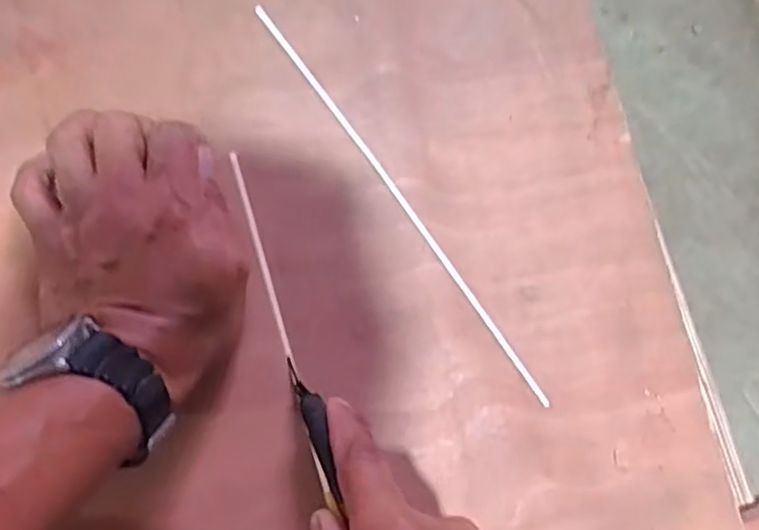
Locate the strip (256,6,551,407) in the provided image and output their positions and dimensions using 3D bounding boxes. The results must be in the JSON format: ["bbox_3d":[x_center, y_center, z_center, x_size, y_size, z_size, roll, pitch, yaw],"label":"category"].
[{"bbox_3d":[0.014,-0.036,0.383,0.006,0.004,0.281,-36,89,-9],"label":"strip"}]

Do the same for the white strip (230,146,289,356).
[{"bbox_3d":[-0.067,-0.007,0.368,0.004,0.008,0.117,-15,87,-8],"label":"white strip"}]

